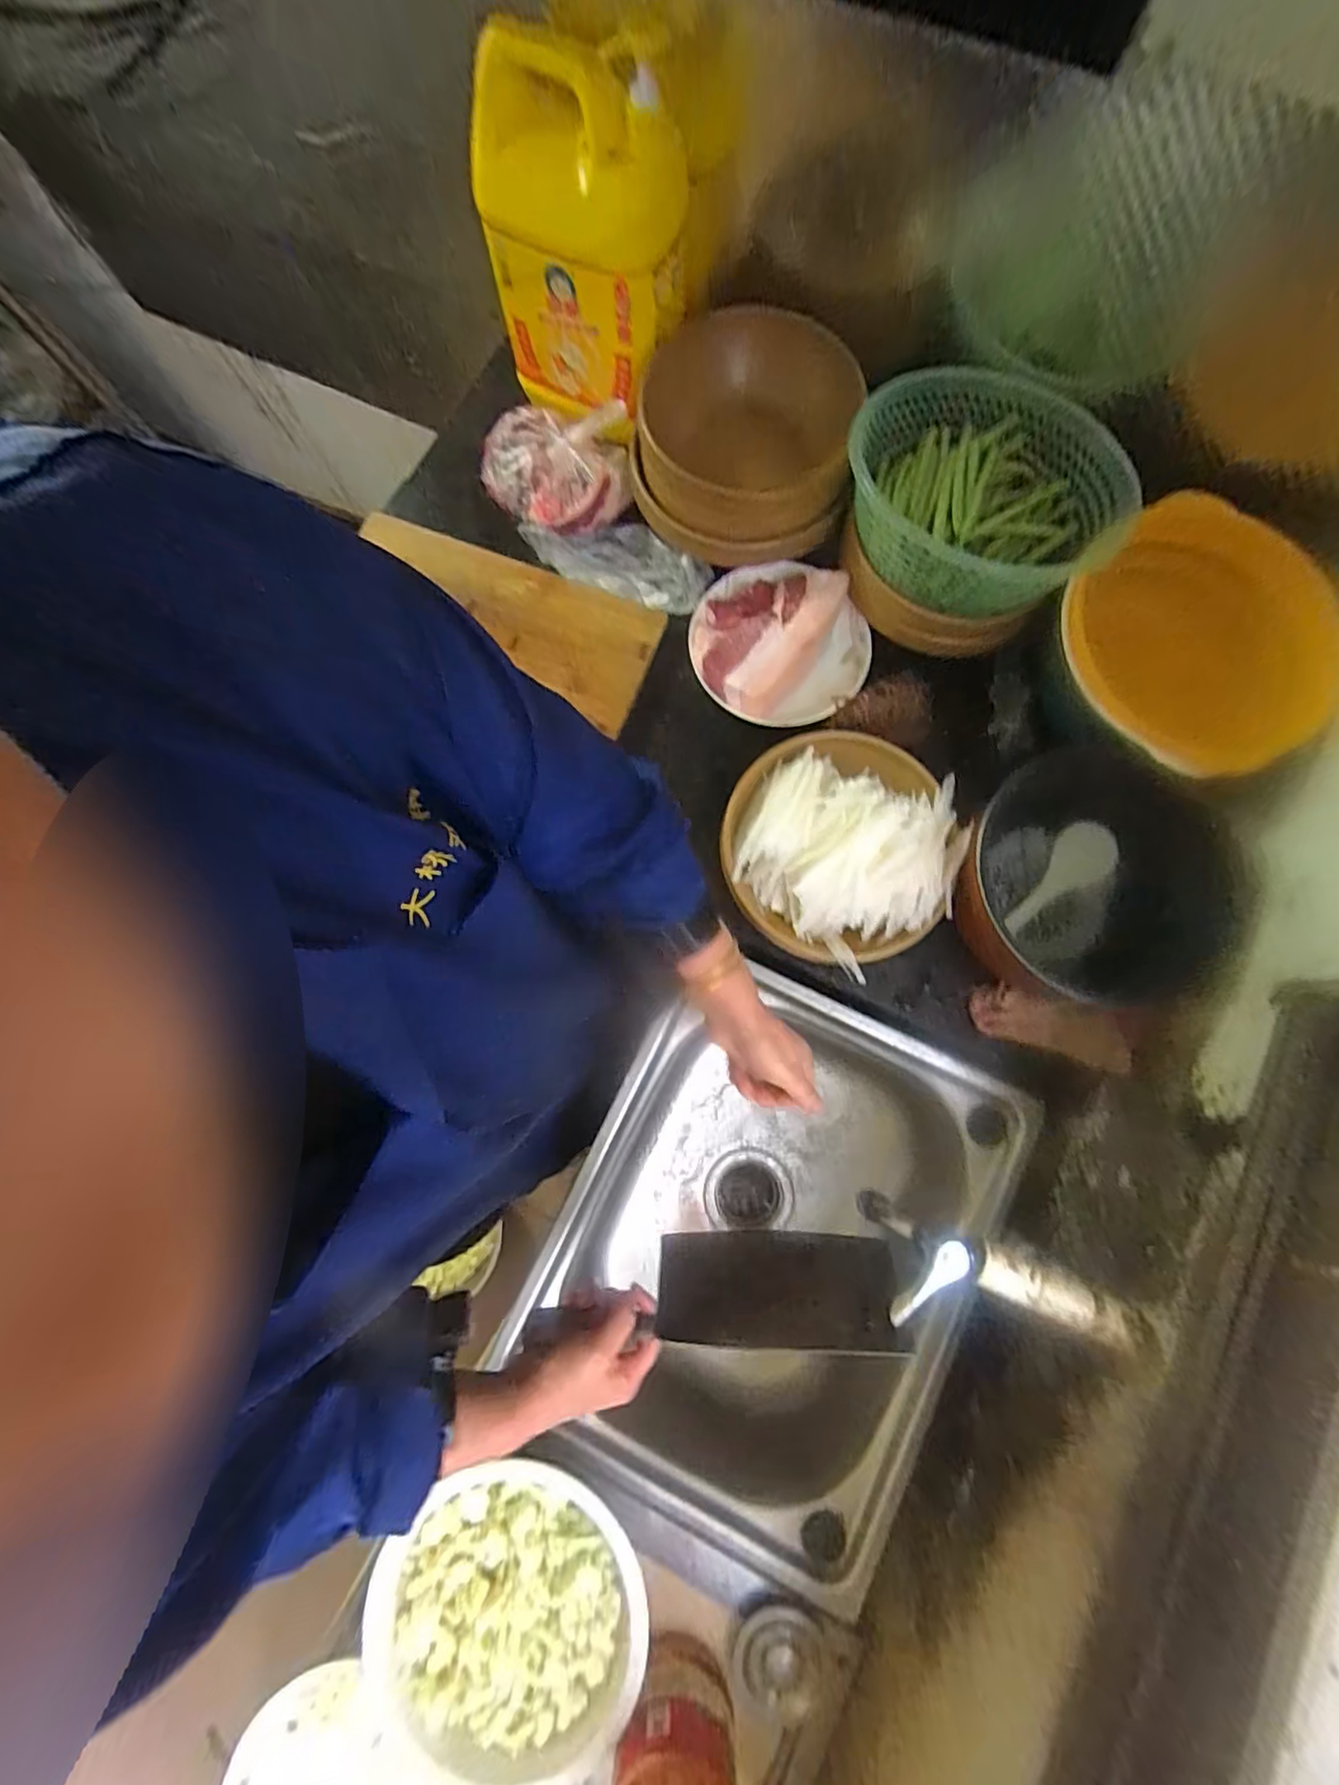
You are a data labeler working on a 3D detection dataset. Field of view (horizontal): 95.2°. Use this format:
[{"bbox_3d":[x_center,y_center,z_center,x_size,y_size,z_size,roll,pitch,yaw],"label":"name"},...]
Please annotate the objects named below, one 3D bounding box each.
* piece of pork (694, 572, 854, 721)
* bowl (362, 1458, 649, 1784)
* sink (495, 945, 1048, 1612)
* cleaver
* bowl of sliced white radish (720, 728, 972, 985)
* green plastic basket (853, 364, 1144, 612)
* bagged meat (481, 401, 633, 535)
[{"bbox_3d":[0.101,-0.281,0.657,0.139,0.046,0.170,36,82,7],"label":"piece of pork"},{"bbox_3d":[-0.140,0.616,0.523,0.232,0.053,0.237,0,79,1],"label":"bowl"},{"bbox_3d":[0.097,0.374,0.680,0.390,0.208,0.507,25,80,5],"label":"sink"},{"bbox_3d":[0.038,0.326,0.507,0.282,0.113,0.025,-5,102,12],"label":"cleaver"},{"bbox_3d":[0.167,-0.050,0.590,0.213,0.087,0.227,0,79,1],"label":"bowl of sliced white radish"},{"bbox_3d":[0.315,-0.392,0.609,0.279,0.104,0.244,-7,79,-1],"label":"green plastic basket"},{"bbox_3d":[-0.127,-0.485,0.710,0.182,0.070,0.130,17,80,4],"label":"bagged meat"}]

